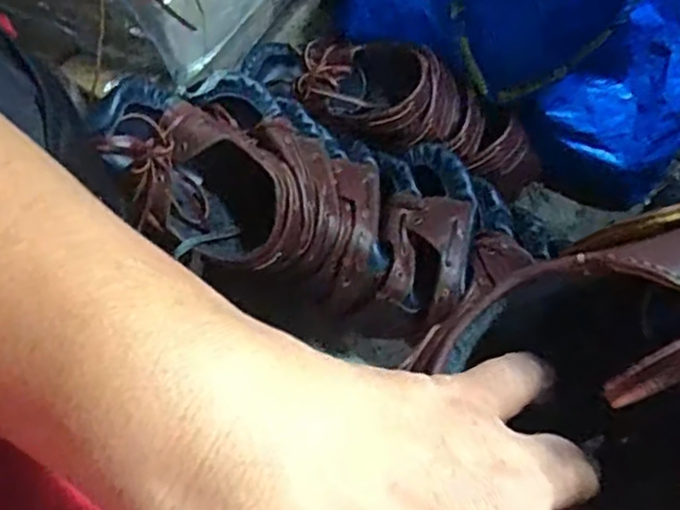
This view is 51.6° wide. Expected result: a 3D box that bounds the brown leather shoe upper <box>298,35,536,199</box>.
[{"bbox_3d":[0.088,-0.158,0.779,0.279,0.072,0.108,25,70,10],"label":"brown leather shoe upper"}]

